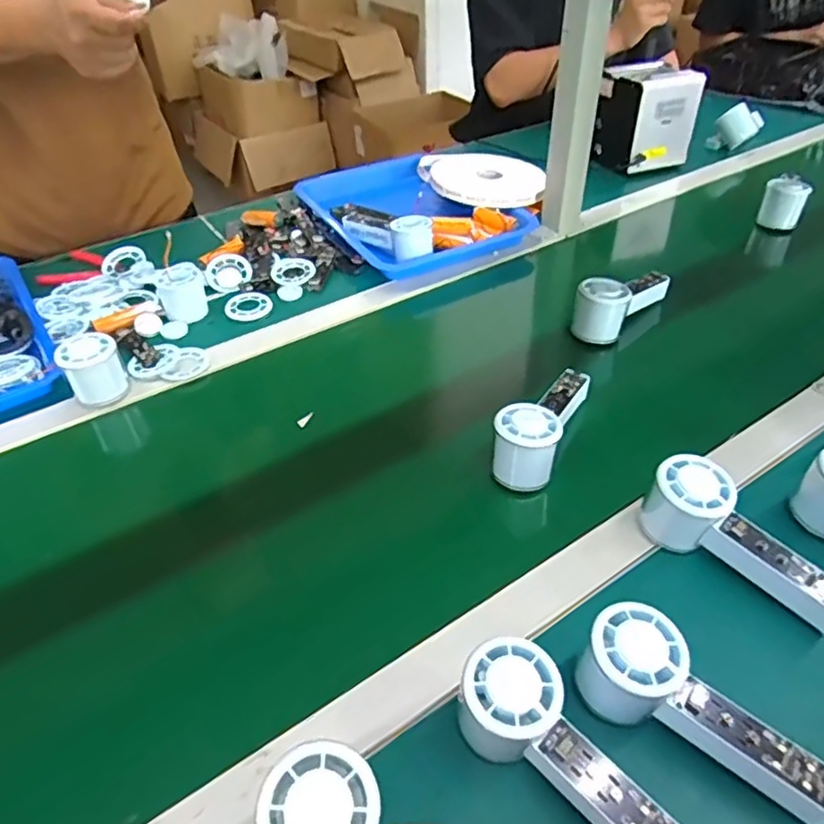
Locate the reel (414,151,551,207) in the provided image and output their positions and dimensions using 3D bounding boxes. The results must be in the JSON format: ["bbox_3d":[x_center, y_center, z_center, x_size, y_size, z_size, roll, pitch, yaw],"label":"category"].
[{"bbox_3d":[0.110,-0.365,0.975,0.170,0.030,0.182,-7,41,-6],"label":"reel"}]

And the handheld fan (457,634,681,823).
[{"bbox_3d":[0.092,0.199,0.359,0.150,0.059,0.057,32,51,32],"label":"handheld fan"}]

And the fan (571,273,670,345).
[{"bbox_3d":[0.251,-0.140,0.749,0.059,0.063,0.148,29,50,30],"label":"fan"}]

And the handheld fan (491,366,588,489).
[{"bbox_3d":[0.127,0.003,0.589,0.052,0.056,0.150,21,46,24],"label":"handheld fan"}]

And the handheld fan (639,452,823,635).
[{"bbox_3d":[0.248,0.102,0.482,0.053,0.063,0.154,-35,65,-32],"label":"handheld fan"}]

